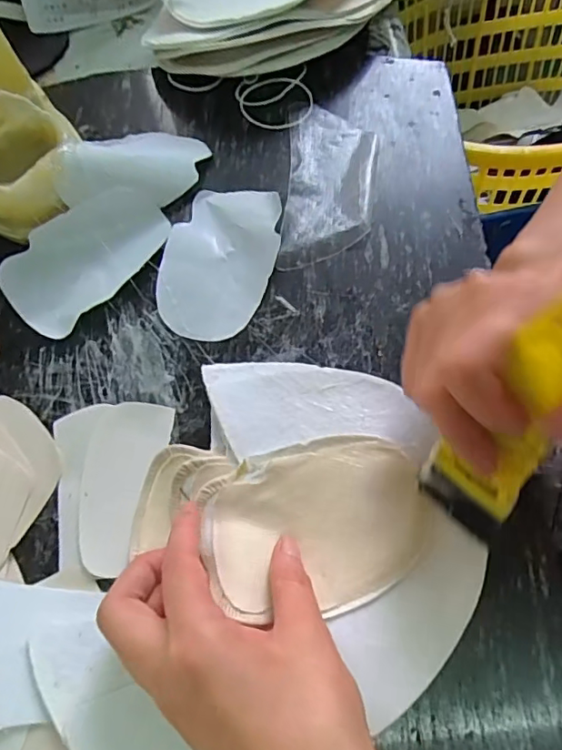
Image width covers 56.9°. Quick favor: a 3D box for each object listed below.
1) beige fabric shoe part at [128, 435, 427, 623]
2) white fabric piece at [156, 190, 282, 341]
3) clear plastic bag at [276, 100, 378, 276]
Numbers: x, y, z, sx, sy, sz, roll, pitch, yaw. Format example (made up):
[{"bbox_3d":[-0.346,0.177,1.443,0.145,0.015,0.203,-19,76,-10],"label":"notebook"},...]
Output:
[{"bbox_3d":[-0.003,0.072,0.257,0.143,0.022,0.079,-2,65,2],"label":"beige fabric shoe part"},{"bbox_3d":[-0.040,-0.076,0.332,0.071,0.012,0.108,5,68,9],"label":"white fabric piece"},{"bbox_3d":[0.033,-0.135,0.358,0.059,0.005,0.139,1,67,8],"label":"clear plastic bag"}]

